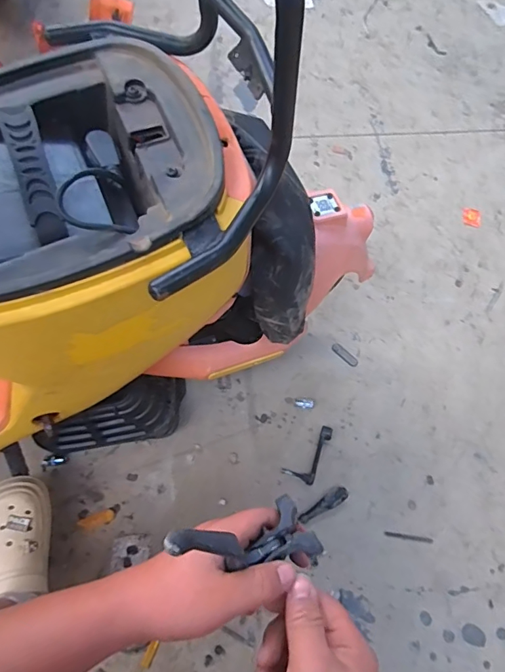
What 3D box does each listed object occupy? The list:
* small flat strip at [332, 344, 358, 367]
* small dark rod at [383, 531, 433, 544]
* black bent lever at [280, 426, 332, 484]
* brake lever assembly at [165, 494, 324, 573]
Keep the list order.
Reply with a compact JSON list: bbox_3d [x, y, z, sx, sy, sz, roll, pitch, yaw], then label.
[{"bbox_3d":[0.219,0.044,1.059,0.024,0.004,0.073,-40,71,-22],"label":"small flat strip"},{"bbox_3d":[0.304,0.393,0.873,0.095,0.004,0.010,9,61,1],"label":"small dark rod"},{"bbox_3d":[0.118,0.240,0.934,0.064,0.019,0.125,25,63,10],"label":"black bent lever"},{"bbox_3d":[-0.006,0.140,0.308,0.048,0.138,0.046,-30,61,22],"label":"brake lever assembly"}]

